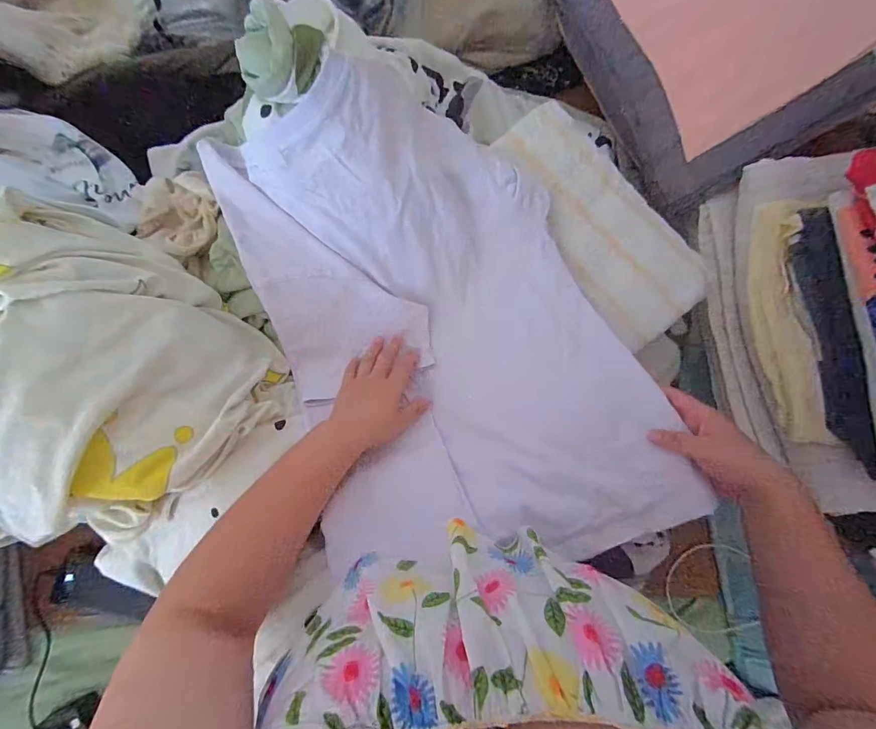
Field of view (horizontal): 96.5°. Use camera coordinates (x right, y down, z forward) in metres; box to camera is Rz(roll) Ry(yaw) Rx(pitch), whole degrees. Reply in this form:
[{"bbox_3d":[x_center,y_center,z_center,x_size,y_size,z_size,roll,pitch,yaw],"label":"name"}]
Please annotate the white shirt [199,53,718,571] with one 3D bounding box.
[{"bbox_3d":[0.006,-0.045,0.432,0.345,0.159,0.533,-25,84,-7],"label":"white shirt"}]

